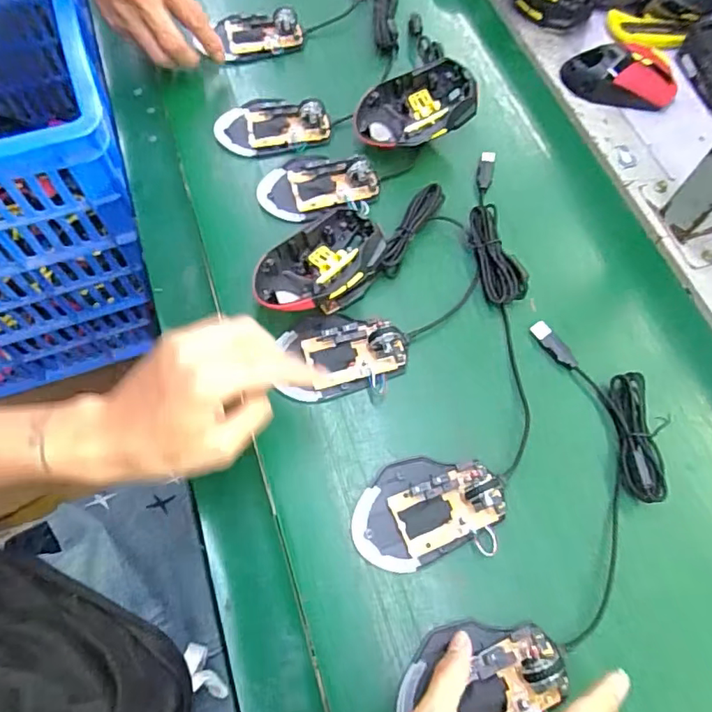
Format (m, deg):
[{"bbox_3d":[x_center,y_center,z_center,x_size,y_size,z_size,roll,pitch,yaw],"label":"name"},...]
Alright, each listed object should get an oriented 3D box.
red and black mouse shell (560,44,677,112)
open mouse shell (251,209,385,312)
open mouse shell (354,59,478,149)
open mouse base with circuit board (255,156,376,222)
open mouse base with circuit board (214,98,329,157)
[{"bbox_3d":[0.280,-0.295,0.568,0.117,0.040,0.053,13,66,5],"label":"red and black mouse shell"},{"bbox_3d":[-0.033,-0.077,0.459,0.114,0.040,0.071,-32,70,-15],"label":"open mouse shell"},{"bbox_3d":[0.056,-0.237,0.529,0.110,0.053,0.068,-8,66,-5],"label":"open mouse shell"},{"bbox_3d":[-0.036,-0.163,0.506,0.109,0.027,0.068,-3,66,-3],"label":"open mouse base with circuit board"},{"bbox_3d":[-0.083,-0.233,0.539,0.110,0.026,0.064,-7,66,-4],"label":"open mouse base with circuit board"}]

